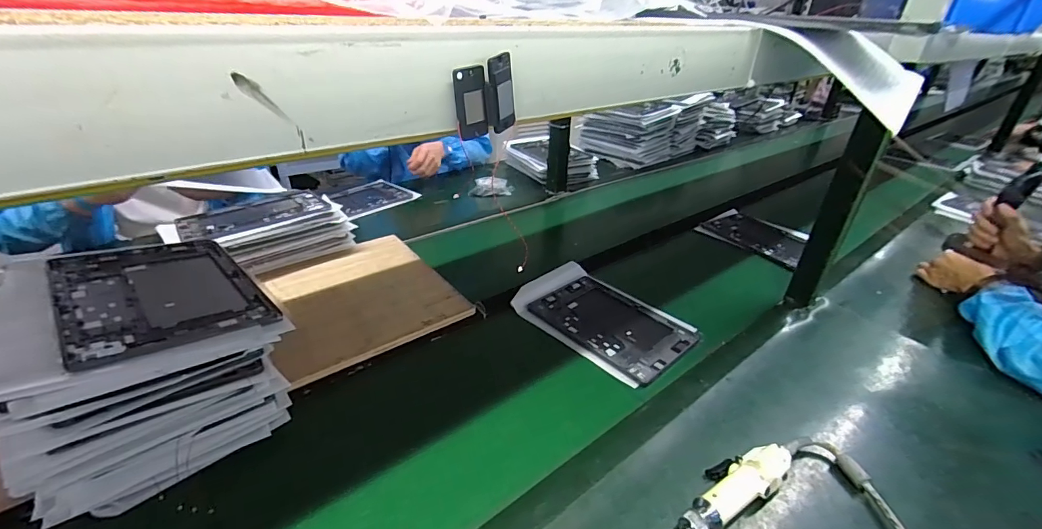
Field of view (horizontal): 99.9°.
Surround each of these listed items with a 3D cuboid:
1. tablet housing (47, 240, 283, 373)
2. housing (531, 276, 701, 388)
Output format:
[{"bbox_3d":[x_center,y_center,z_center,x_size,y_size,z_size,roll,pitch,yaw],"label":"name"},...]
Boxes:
[{"bbox_3d":[-0.418,0.029,0.512,0.262,0.007,0.175,28,30,37],"label":"tablet housing"},{"bbox_3d":[0.157,0.100,0.770,0.164,0.007,0.257,-23,39,-37],"label":"housing"}]

